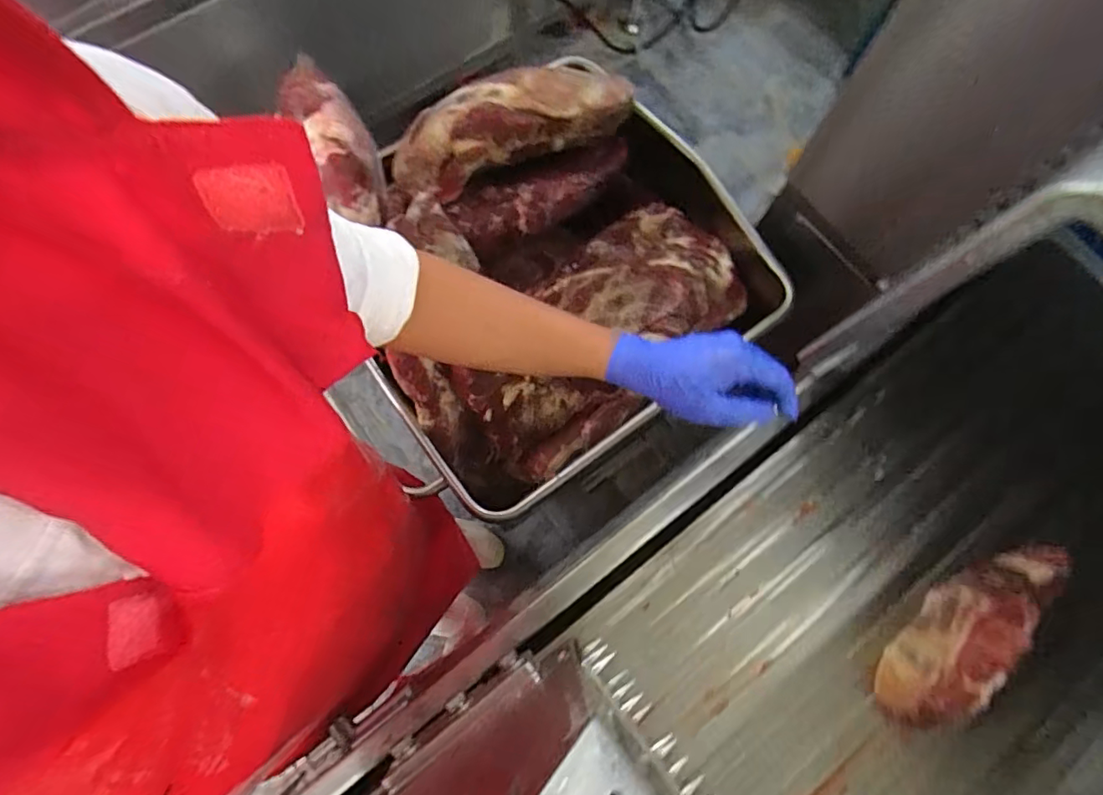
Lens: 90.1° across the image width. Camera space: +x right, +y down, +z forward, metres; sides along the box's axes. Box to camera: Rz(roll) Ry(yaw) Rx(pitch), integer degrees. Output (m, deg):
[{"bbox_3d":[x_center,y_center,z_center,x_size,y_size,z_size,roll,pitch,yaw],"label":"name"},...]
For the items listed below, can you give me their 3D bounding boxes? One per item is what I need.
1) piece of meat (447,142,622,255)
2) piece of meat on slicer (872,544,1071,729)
[{"bbox_3d":[0.006,-0.356,0.935,0.397,0.076,0.086,-36,78,-25],"label":"piece of meat"},{"bbox_3d":[0.388,0.217,0.512,0.216,0.073,0.057,-38,79,-11],"label":"piece of meat on slicer"}]

